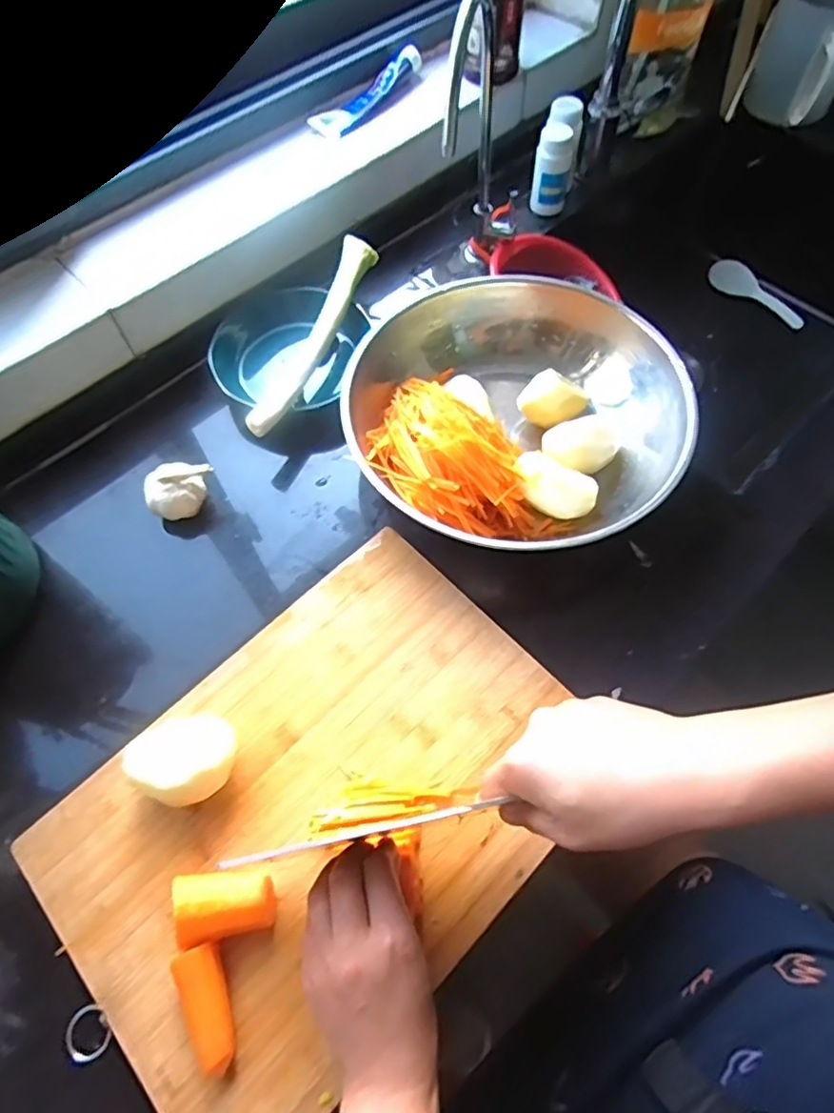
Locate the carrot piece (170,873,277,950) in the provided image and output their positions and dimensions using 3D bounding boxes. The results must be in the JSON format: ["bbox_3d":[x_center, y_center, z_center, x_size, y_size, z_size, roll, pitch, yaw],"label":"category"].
[{"bbox_3d":[-0.123,0.224,0.399,0.058,0.036,0.039,-12,63,-4],"label":"carrot piece"}]

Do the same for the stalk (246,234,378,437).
[{"bbox_3d":[-0.103,-0.225,0.625,0.034,0.024,0.260,16,65,10],"label":"stalk"}]

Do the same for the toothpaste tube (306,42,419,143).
[{"bbox_3d":[-0.059,-0.548,0.724,0.046,0.021,0.170,32,68,16],"label":"toothpaste tube"}]

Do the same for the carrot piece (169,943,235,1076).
[{"bbox_3d":[-0.131,0.281,0.383,0.025,0.024,0.067,-20,64,-8],"label":"carrot piece"}]

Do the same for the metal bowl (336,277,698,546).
[{"bbox_3d":[0.090,-0.128,0.577,0.305,0.073,0.292,5,64,4],"label":"metal bowl"}]

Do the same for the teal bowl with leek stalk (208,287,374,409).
[{"bbox_3d":[-0.133,-0.220,0.644,0.126,0.066,0.143,13,64,9],"label":"teal bowl with leek stalk"}]

